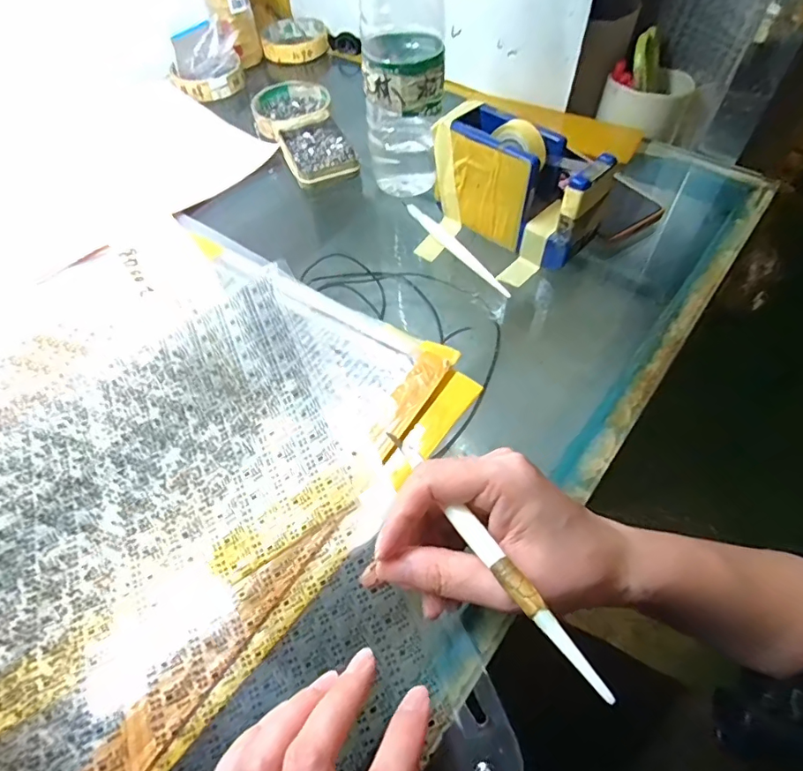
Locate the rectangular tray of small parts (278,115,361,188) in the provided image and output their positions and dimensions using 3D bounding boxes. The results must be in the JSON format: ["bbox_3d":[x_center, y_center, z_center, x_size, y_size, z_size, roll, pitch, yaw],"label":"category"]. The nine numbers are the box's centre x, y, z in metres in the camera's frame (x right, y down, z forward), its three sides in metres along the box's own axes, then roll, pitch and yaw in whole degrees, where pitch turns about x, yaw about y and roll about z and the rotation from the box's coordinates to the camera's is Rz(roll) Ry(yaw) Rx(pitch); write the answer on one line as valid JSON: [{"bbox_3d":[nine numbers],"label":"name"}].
[{"bbox_3d":[-0.082,-0.231,0.493,0.063,0.015,0.095,-21,57,-10],"label":"rectangular tray of small parts"}]

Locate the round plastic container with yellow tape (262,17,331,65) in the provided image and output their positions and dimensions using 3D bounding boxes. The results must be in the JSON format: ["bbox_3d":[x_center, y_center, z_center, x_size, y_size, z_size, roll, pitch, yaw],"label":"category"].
[{"bbox_3d":[-0.135,-0.443,0.644,0.082,0.021,0.092,-11,56,-3],"label":"round plastic container with yellow tape"}]

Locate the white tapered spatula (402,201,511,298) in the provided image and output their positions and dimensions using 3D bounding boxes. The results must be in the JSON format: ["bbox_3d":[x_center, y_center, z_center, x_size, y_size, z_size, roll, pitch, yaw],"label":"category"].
[{"bbox_3d":[0.043,-0.114,0.411,0.009,0.009,0.134,-29,59,-15],"label":"white tapered spatula"}]

